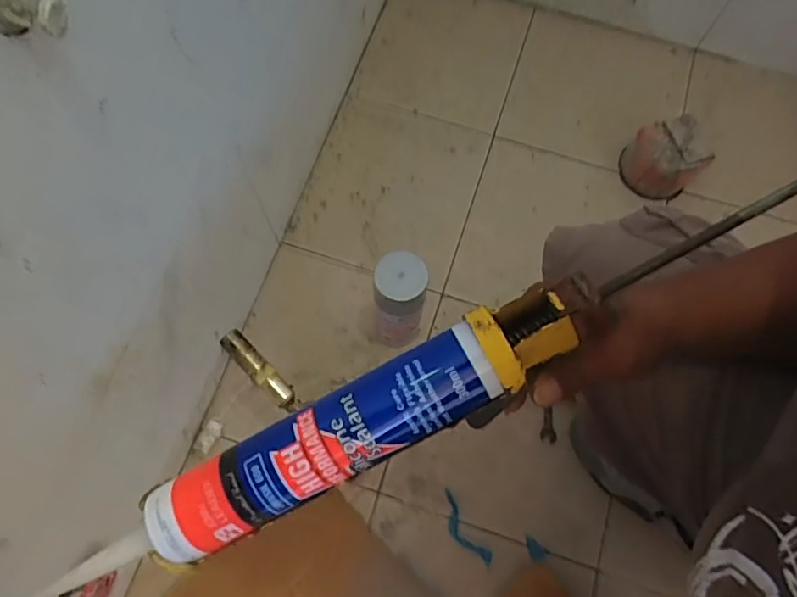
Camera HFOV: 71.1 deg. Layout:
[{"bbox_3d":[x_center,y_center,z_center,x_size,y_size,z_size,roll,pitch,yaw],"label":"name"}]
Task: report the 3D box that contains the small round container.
[{"bbox_3d":[-0.001,0.012,0.729,0.061,0.217,0.061,0,71,-1],"label":"small round container"}]

